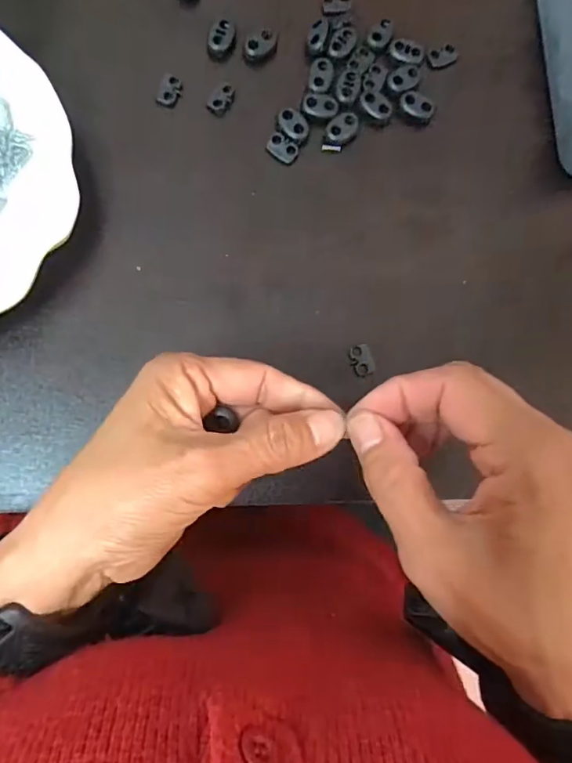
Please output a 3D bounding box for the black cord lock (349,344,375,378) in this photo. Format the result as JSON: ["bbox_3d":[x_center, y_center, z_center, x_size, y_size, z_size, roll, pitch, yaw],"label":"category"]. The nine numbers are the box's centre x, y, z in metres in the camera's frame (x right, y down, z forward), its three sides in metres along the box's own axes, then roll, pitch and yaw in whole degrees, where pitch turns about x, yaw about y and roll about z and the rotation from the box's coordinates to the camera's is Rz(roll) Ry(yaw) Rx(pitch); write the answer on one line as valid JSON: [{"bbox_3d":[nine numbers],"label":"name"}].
[{"bbox_3d":[0.042,-0.012,0.284,0.012,0.004,0.017,-20,84,-9],"label":"black cord lock"}]

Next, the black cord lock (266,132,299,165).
[{"bbox_3d":[-0.002,-0.132,0.292,0.018,0.004,0.011,35,79,0],"label":"black cord lock"}]

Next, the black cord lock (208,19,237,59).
[{"bbox_3d":[-0.037,-0.196,0.294,0.013,0.008,0.020,19,79,-3],"label":"black cord lock"}]

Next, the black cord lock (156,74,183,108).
[{"bbox_3d":[-0.065,-0.165,0.291,0.011,0.004,0.018,19,79,-3],"label":"black cord lock"}]

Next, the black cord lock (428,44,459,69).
[{"bbox_3d":[0.093,-0.193,0.305,0.017,0.004,0.011,-25,84,-10],"label":"black cord lock"}]

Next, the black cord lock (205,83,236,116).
[{"bbox_3d":[-0.036,-0.162,0.294,0.012,0.005,0.020,34,79,0],"label":"black cord lock"}]

